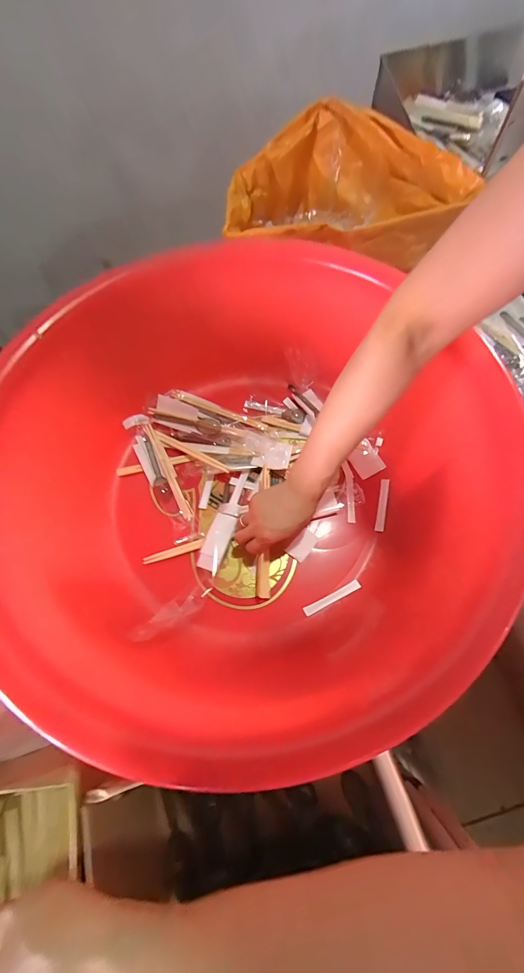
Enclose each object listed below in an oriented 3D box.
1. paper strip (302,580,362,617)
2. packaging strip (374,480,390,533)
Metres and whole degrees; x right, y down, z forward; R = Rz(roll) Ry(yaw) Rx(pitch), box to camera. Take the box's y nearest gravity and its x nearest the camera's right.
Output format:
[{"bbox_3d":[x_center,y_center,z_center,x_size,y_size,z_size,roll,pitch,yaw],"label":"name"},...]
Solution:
[{"bbox_3d":[0.102,0.163,0.468,0.090,0.004,0.013,-26,69,-7],"label":"paper strip"},{"bbox_3d":[0.194,0.029,0.518,0.012,0.009,0.089,12,69,8],"label":"packaging strip"}]

